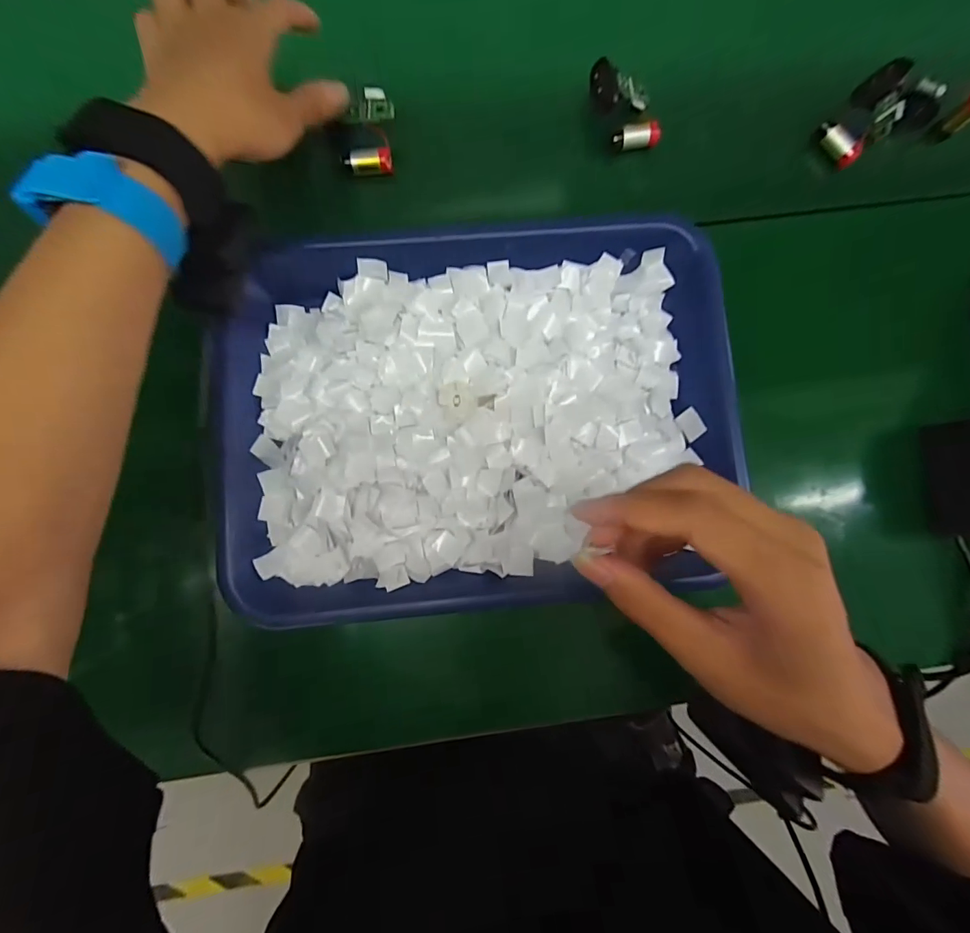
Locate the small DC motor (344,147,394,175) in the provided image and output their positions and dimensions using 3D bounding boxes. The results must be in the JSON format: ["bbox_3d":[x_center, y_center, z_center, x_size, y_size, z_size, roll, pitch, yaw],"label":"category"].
[{"bbox_3d":[-0.085,-0.224,0.330,0.033,0.013,0.014,-3,82,-3],"label":"small DC motor"}]

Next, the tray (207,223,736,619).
[{"bbox_3d":[-0.004,-0.035,0.300,0.330,0.032,0.249,-3,82,-3],"label":"tray"}]

